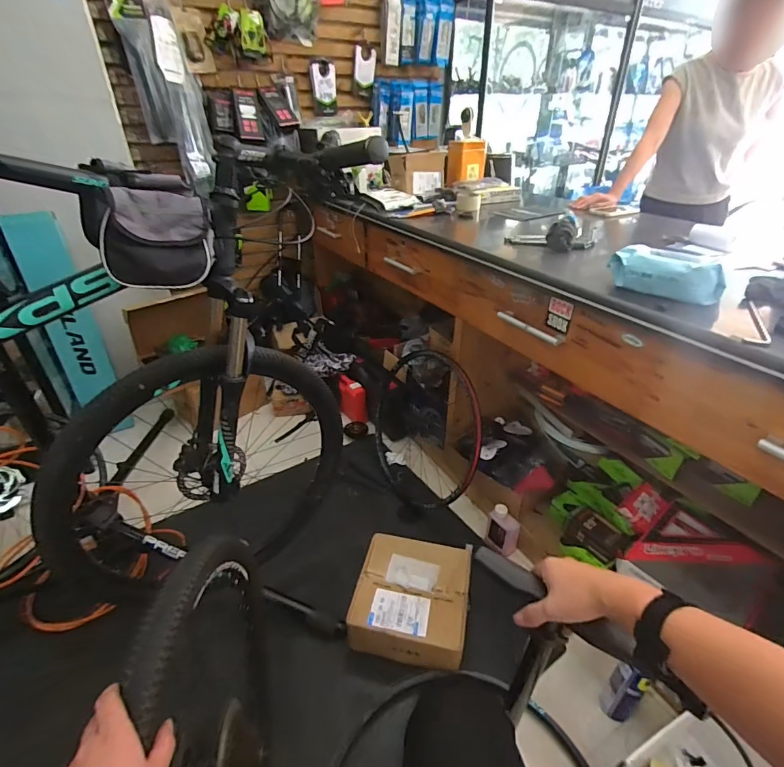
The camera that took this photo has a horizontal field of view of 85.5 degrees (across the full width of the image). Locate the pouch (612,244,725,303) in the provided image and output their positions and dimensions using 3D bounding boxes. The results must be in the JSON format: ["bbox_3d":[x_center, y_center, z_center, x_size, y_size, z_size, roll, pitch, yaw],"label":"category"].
[{"bbox_3d":[0.496,-0.201,0.769,0.177,0.072,0.068,22,38,30],"label":"pouch"}]

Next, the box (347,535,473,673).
[{"bbox_3d":[0.053,0.551,1.103,0.281,0.075,0.298,7,33,11],"label":"box"}]

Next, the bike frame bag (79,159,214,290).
[{"bbox_3d":[-0.385,-0.246,0.673,0.170,0.154,0.124,-17,36,-26],"label":"bike frame bag"}]

